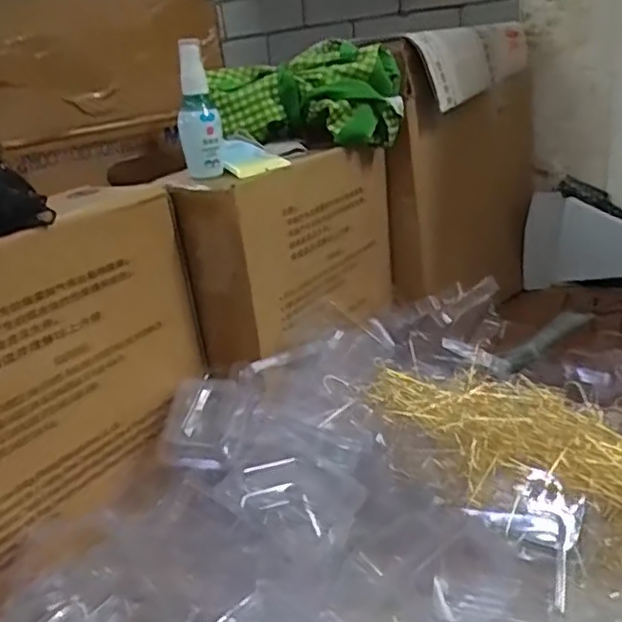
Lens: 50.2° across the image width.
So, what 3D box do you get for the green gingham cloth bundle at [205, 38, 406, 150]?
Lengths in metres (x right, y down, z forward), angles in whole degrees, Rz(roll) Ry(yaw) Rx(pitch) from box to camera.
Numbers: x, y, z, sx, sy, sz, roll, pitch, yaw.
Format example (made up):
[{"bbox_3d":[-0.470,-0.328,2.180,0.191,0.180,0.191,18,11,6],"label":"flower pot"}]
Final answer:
[{"bbox_3d":[-0.005,-0.231,0.728,0.205,0.095,0.105,-9,22,-7],"label":"green gingham cloth bundle"}]

